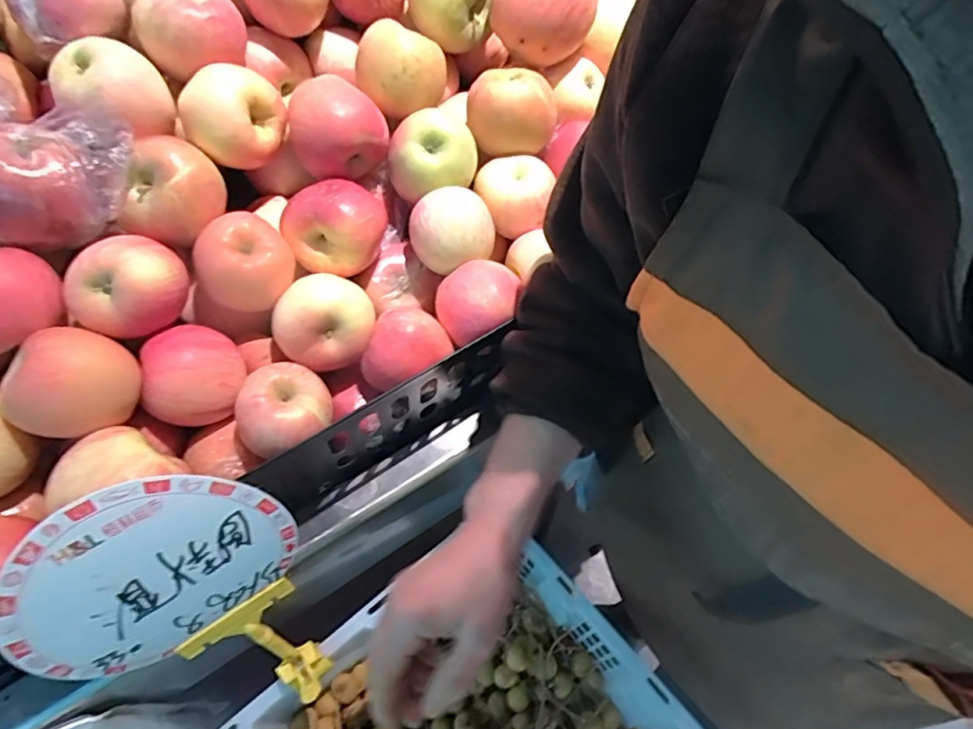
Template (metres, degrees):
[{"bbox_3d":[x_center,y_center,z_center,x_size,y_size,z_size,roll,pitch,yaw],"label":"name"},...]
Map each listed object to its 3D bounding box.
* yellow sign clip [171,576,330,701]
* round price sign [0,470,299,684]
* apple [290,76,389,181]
[{"bbox_3d":[-0.168,0.236,0.468,0.042,0.155,0.081,24,57,39],"label":"yellow sign clip"},{"bbox_3d":[-0.212,0.134,0.362,0.163,0.146,0.010,-31,43,-14],"label":"round price sign"},{"bbox_3d":[-0.120,-0.191,0.462,0.071,0.062,0.062,-12,58,-9],"label":"apple"}]

